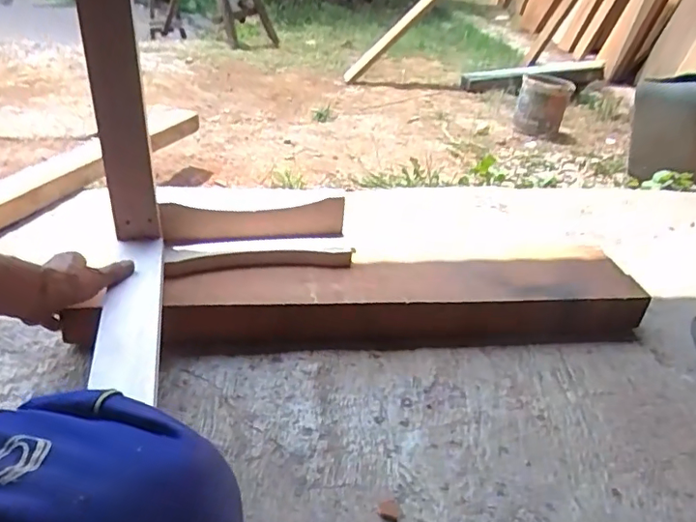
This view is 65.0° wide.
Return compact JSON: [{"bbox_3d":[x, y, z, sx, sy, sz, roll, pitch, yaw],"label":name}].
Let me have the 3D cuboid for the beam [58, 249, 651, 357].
[{"bbox_3d":[0.052,0.059,0.810,0.782,0.082,0.135,-2,33,-10],"label":"beam"}]

